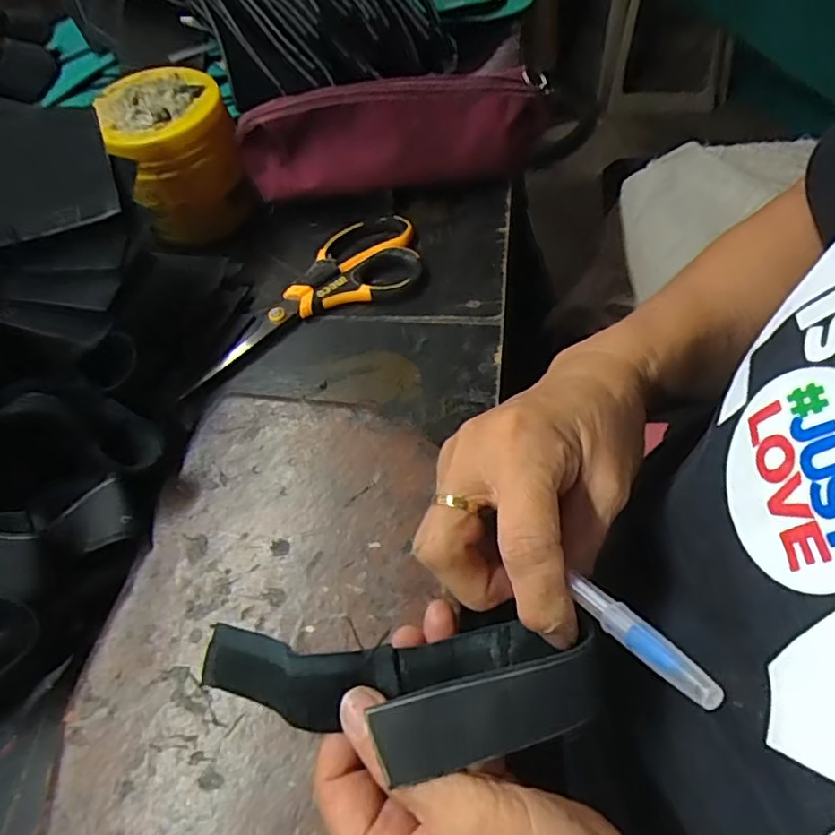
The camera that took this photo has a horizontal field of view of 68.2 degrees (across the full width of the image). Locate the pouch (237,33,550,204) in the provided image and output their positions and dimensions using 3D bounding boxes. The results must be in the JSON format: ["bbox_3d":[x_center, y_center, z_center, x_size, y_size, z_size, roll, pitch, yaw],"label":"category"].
[{"bbox_3d":[-0.016,-0.201,0.454,0.216,0.092,0.031,-13,56,0],"label":"pouch"}]

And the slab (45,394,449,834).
[{"bbox_3d":[-0.079,0.106,0.300,0.146,0.022,0.265,6,57,8],"label":"slab"}]

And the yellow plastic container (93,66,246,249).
[{"bbox_3d":[-0.176,-0.195,0.462,0.085,0.086,0.090,-22,55,-6],"label":"yellow plastic container"}]

